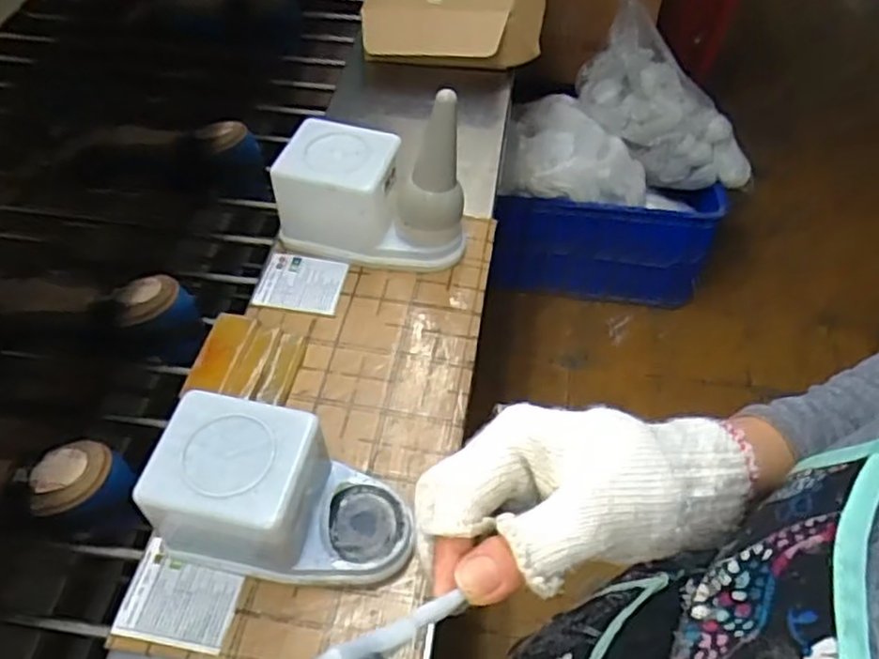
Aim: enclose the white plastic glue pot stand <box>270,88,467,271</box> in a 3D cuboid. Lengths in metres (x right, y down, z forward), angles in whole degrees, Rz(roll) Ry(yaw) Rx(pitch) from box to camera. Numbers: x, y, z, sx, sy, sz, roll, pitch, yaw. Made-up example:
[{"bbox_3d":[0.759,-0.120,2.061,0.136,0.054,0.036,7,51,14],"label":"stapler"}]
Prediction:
[{"bbox_3d":[-0.065,-0.147,0.715,0.181,0.158,0.100,16,54,13],"label":"white plastic glue pot stand"}]

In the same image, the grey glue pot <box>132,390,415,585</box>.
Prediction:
[{"bbox_3d":[-0.113,0.127,0.540,0.185,0.105,0.102,7,52,6],"label":"grey glue pot"}]

